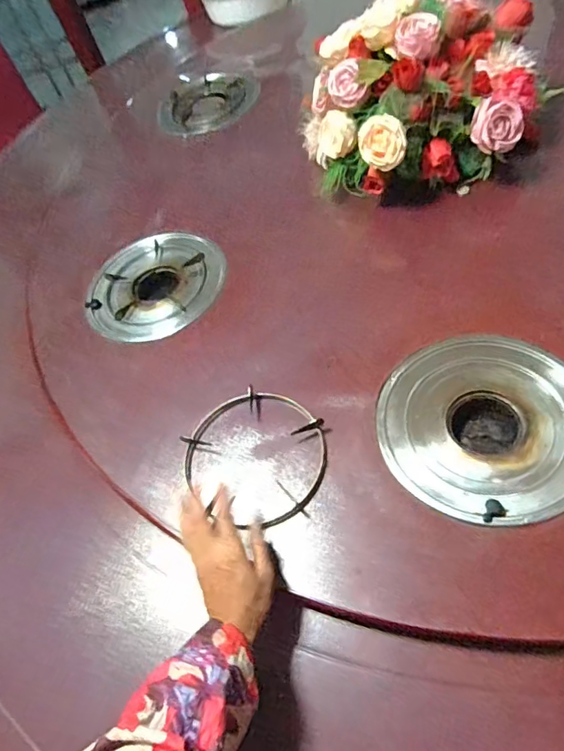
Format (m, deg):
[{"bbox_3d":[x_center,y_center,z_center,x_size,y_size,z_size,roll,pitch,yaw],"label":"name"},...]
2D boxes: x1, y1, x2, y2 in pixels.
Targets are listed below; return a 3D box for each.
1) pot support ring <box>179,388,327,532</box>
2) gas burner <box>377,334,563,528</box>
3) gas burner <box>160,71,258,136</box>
[{"bbox_3d":[-0.036,0.102,0.663,0.196,0.020,0.180,-6,57,10],"label":"pot support ring"},{"bbox_3d":[0.257,0.068,0.645,0.245,0.052,0.253,-8,57,12],"label":"gas burner"},{"bbox_3d":[-0.194,-0.650,1.215,0.232,0.033,0.211,21,68,20],"label":"gas burner"}]

